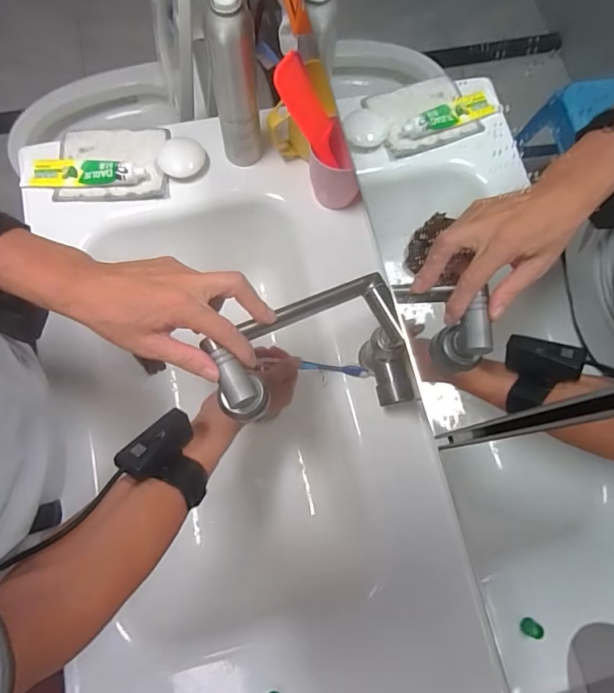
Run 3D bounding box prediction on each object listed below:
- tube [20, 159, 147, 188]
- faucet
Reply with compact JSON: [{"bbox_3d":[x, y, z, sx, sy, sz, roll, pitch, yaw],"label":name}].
[{"bbox_3d":[-0.300,-0.235,0.628,0.160,0.023,0.039,0,75,-2],"label":"tube"},{"bbox_3d":[0.018,0.001,0.461,0.236,0.065,0.140,-4,98,-34],"label":"faucet"}]

